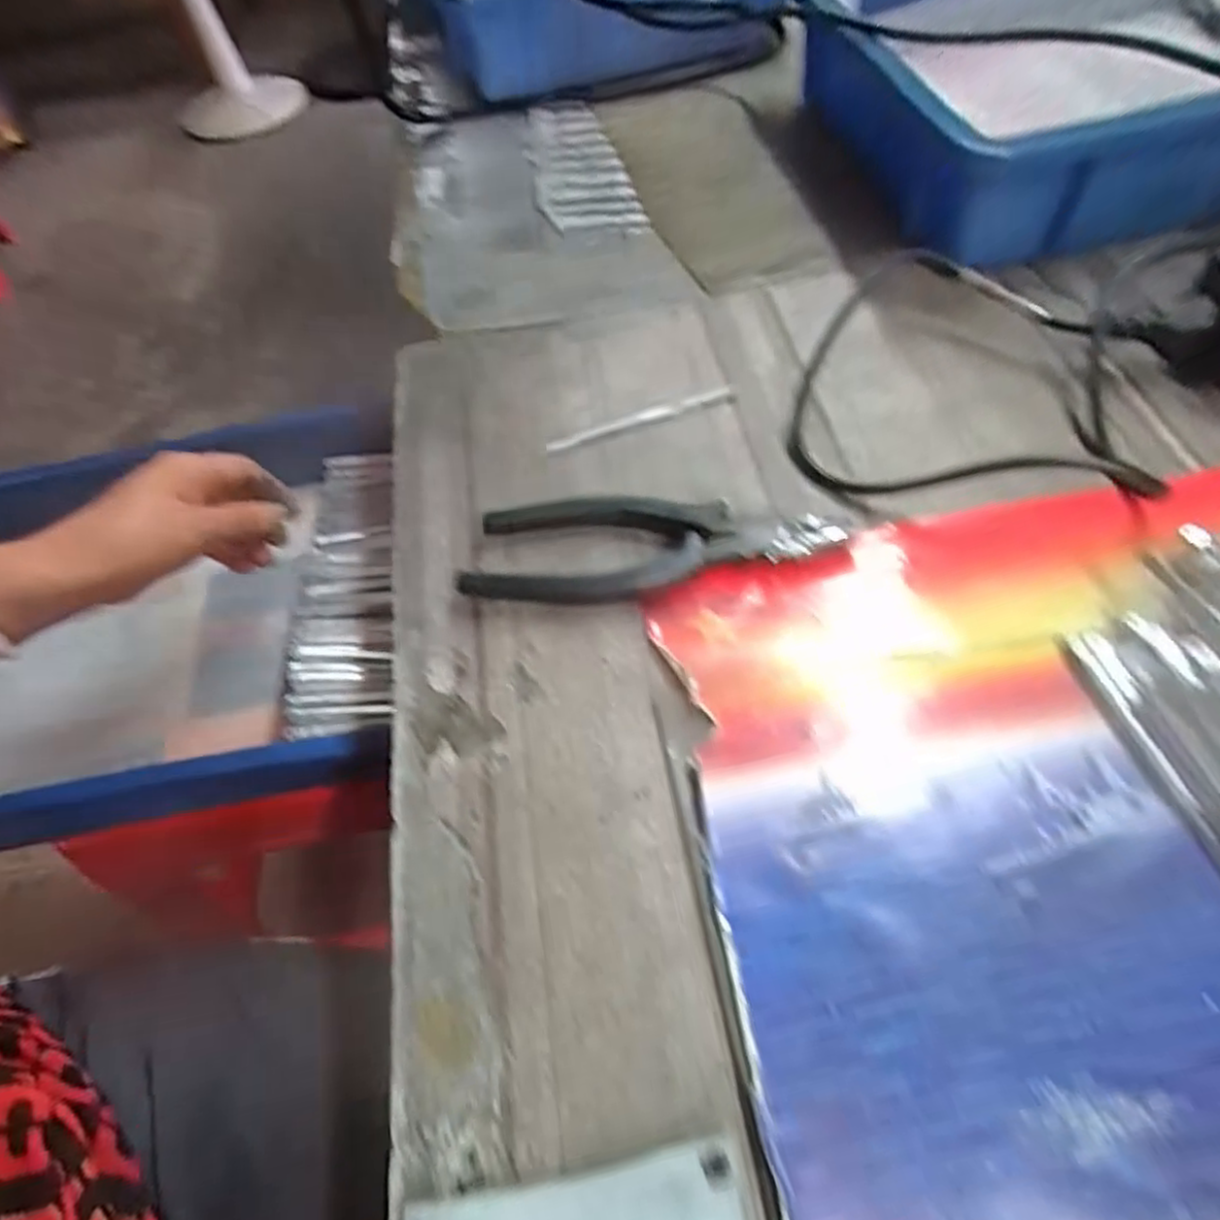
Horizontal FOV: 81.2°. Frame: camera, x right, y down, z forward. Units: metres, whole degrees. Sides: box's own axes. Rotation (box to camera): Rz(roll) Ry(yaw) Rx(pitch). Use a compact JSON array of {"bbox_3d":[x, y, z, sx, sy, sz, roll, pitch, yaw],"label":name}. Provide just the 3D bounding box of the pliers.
[{"bbox_3d":[0.018,-0.027,0.313,0.158,0.015,0.046,-1,57,4],"label":"pliers"}]

